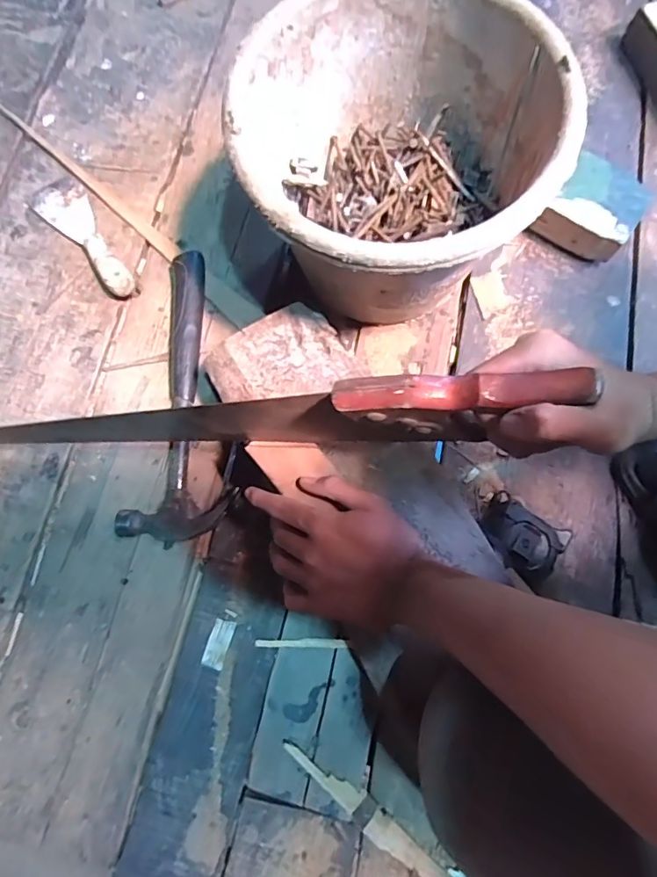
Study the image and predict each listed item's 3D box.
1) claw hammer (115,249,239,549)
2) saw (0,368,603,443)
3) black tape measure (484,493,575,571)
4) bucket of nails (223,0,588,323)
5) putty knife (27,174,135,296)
[{"bbox_3d":[-0.143,-0.049,0.540,0.109,0.034,0.315,6,77,1],"label":"claw hammer"},{"bbox_3d":[-0.082,-0.007,0.386,0.497,0.084,0.032,-2,76,22],"label":"saw"},{"bbox_3d":[0.187,0.097,0.493,0.071,0.042,0.061,42,80,9],"label":"black tape measure"},{"bbox_3d":[0.057,-0.244,0.488,0.264,0.212,0.272,1,75,-2],"label":"bucket of nails"},{"bbox_3d":[-0.286,-0.237,0.583,0.060,0.023,0.192,-35,79,-8],"label":"putty knife"}]

